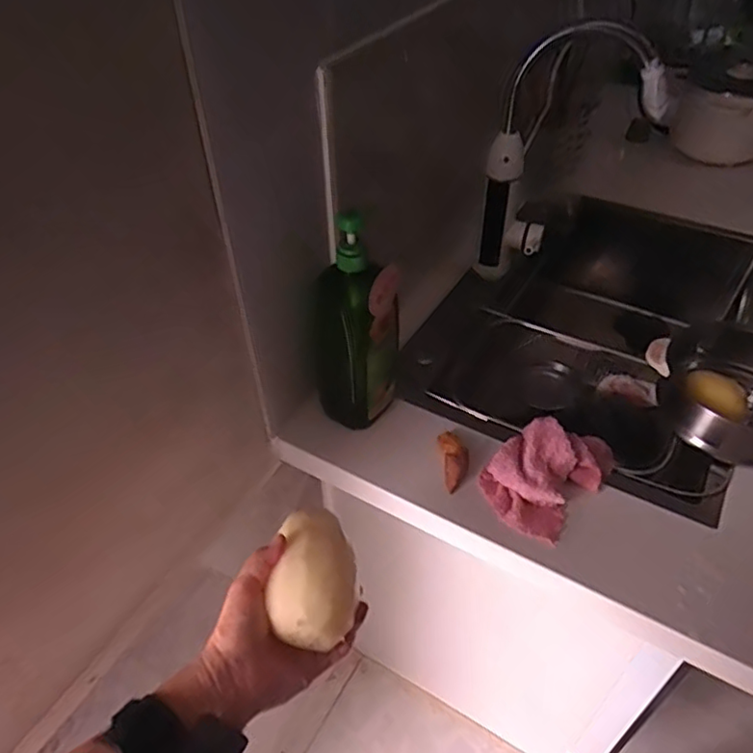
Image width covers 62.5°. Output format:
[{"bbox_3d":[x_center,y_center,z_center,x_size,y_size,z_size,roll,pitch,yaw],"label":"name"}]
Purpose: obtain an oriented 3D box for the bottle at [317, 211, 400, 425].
[{"bbox_3d":[-0.024,-0.065,0.725,0.103,0.262,0.101,-6,44,-4],"label":"bottle"}]

